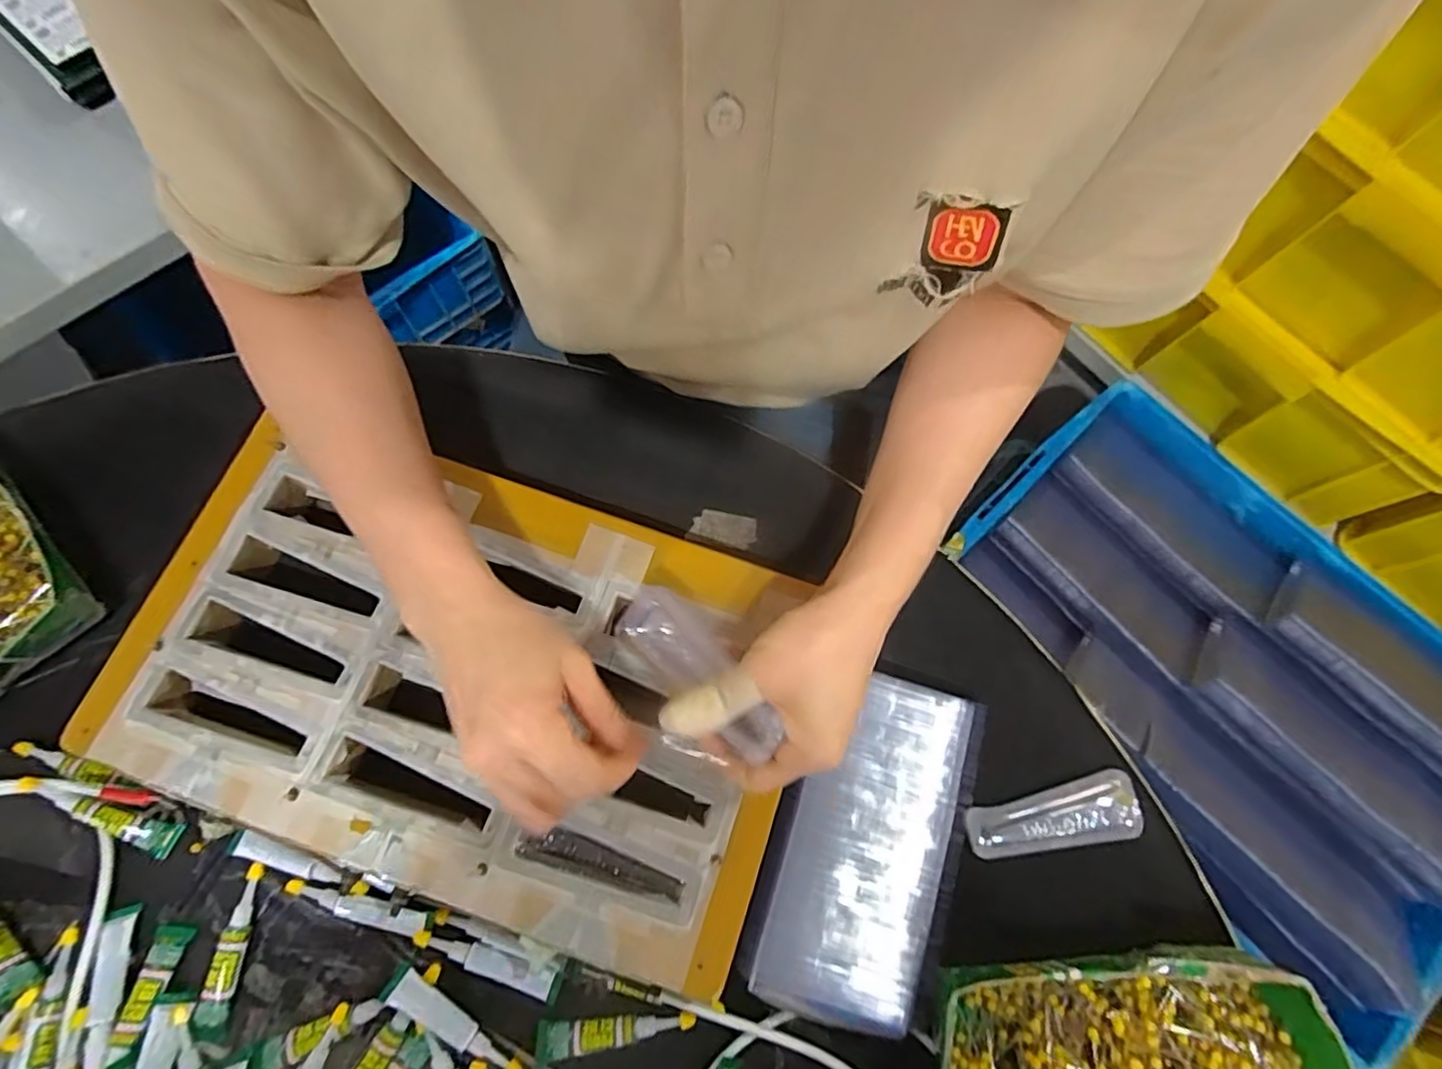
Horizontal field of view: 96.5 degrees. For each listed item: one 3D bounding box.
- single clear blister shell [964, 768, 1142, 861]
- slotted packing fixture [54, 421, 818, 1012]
[{"bbox_3d":[0.201,0.168,0.383,0.108,0.008,0.035,-7,73,-4],"label":"single clear blister shell"},{"bbox_3d":[-0.151,0.087,0.391,0.384,0.040,0.237,18,73,4],"label":"slotted packing fixture"}]

